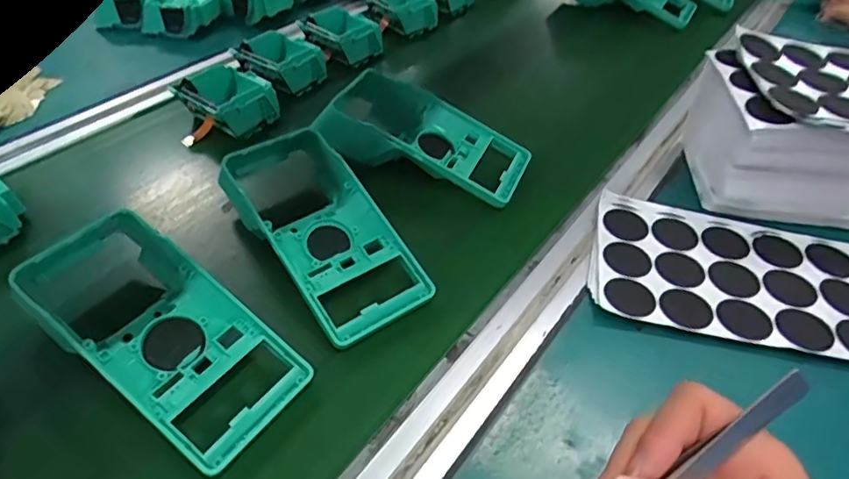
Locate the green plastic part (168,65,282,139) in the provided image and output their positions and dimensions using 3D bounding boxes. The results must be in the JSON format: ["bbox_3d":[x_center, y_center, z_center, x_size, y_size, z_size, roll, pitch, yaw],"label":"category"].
[{"bbox_3d":[-0.189,-0.128,0.536,0.080,0.044,0.080,1,43,-1],"label":"green plastic part"}]

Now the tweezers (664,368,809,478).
[{"bbox_3d":[0.091,0.089,0.204,0.123,0.008,0.009,-40,51,0],"label":"tweezers"}]

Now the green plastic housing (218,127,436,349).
[{"bbox_3d":[-0.072,-0.011,0.397,0.086,0.049,0.167,-29,51,-30],"label":"green plastic housing"}]

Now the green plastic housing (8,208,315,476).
[{"bbox_3d":[-0.166,0.044,0.335,0.189,0.049,0.088,29,49,26],"label":"green plastic housing"}]

